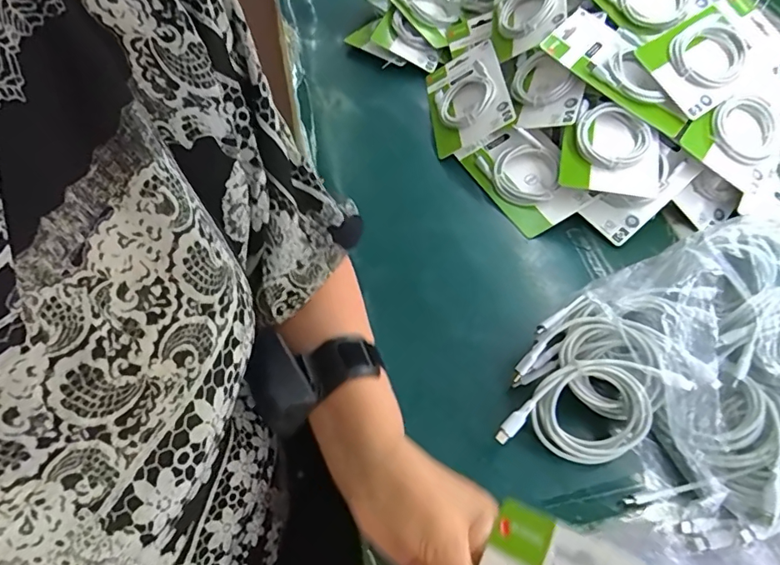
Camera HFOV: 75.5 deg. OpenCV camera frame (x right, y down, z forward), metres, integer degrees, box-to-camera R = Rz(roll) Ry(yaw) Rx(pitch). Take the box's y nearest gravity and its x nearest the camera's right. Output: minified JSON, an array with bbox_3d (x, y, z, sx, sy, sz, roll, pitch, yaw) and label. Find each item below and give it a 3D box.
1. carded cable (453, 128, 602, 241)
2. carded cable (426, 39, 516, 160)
[{"bbox_3d":[0.155,-0.127,0.582,0.098,0.018,0.141,-34,67,0],"label":"carded cable"},{"bbox_3d":[0.097,-0.241,0.646,0.098,0.015,0.172,-25,50,27],"label":"carded cable"}]

